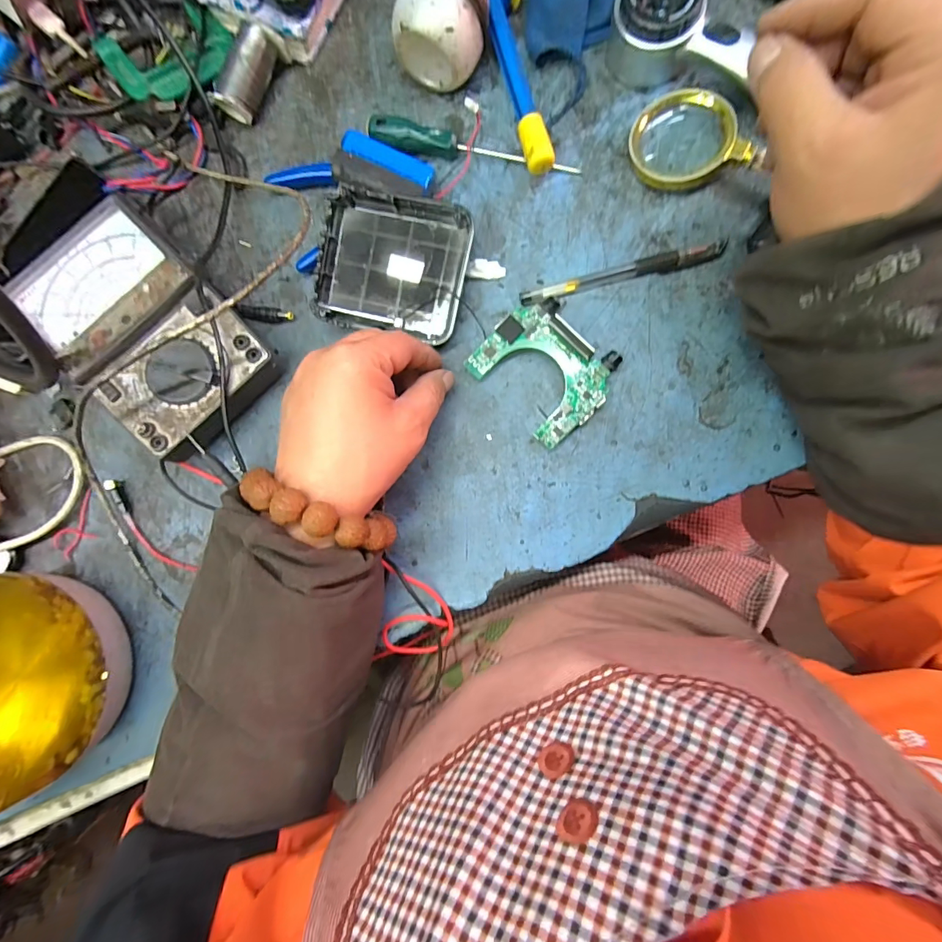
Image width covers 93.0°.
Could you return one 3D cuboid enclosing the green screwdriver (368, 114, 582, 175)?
[{"bbox_3d":[0.001,-0.241,0.335,0.157,0.020,0.017,13,88,6],"label":"green screwdriver"}]

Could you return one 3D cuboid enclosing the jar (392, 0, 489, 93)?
[{"bbox_3d":[-0.018,-0.312,0.316,0.055,0.067,0.052,0,87,6],"label":"jar"}]

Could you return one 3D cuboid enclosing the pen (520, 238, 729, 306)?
[{"bbox_3d":[0.108,-0.143,0.322,0.146,0.011,0.013,-13,86,5],"label":"pen"}]

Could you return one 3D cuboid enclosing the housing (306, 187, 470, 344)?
[{"bbox_3d":[-0.057,-0.151,0.329,0.108,0.033,0.092,10,88,6],"label":"housing"}]

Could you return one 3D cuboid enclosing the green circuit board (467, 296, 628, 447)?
[{"bbox_3d":[0.054,-0.073,0.318,0.076,0.024,0.091,-45,84,2],"label":"green circuit board"}]

